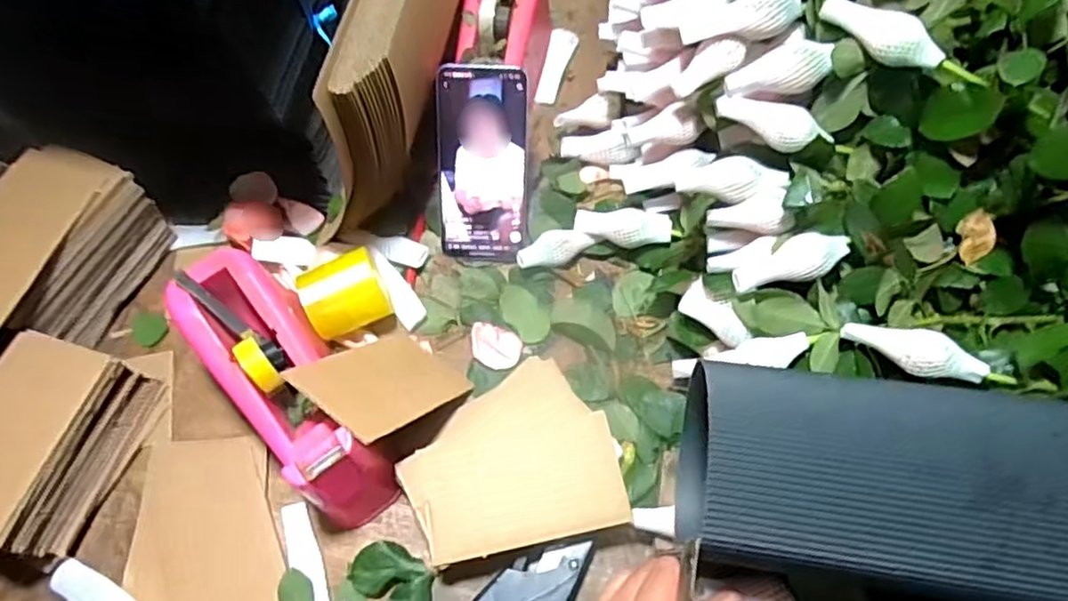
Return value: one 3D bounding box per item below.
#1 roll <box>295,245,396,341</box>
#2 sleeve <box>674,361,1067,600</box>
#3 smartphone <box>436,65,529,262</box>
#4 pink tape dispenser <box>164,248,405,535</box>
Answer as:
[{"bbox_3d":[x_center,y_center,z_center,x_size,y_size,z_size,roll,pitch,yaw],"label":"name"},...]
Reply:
[{"bbox_3d":[-0.154,-0.007,0.548,0.064,0.052,0.058,-23,66,-9],"label":"roll"},{"bbox_3d":[0.190,0.104,0.350,0.207,0.084,0.103,5,65,4],"label":"sleeve"},{"bbox_3d":[-0.043,-0.114,0.569,0.075,0.160,0.007,1,21,2],"label":"smartphone"},{"bbox_3d":[-0.179,0.064,0.492,0.072,0.097,0.203,-35,68,-14],"label":"pink tape dispenser"}]

